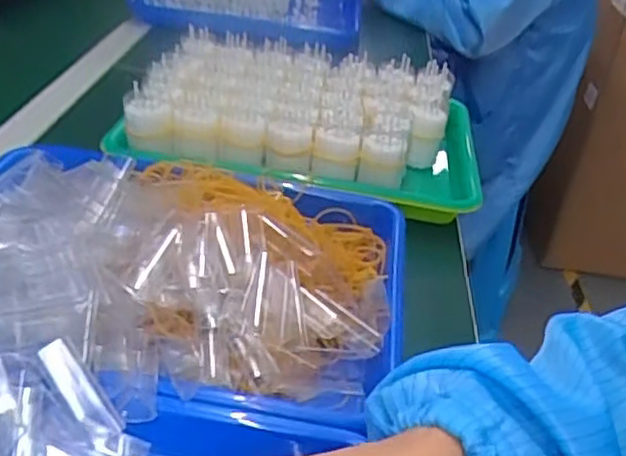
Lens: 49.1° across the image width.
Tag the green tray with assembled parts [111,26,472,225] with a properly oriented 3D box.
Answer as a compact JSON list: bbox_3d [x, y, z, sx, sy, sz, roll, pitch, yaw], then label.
[{"bbox_3d":[-0.001,-0.114,0.682,0.313,0.076,0.249,9,32,3],"label":"green tray with assembled parts"}]

